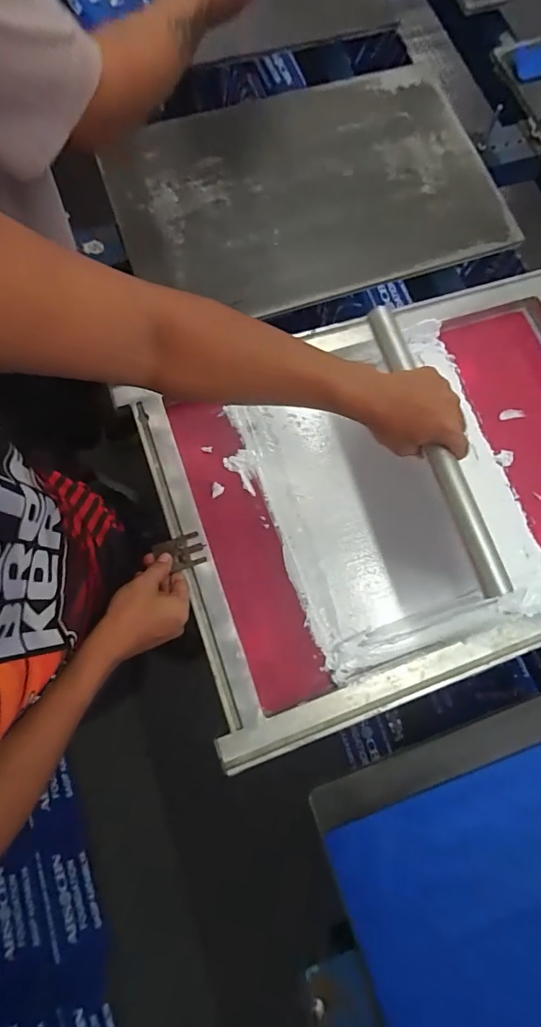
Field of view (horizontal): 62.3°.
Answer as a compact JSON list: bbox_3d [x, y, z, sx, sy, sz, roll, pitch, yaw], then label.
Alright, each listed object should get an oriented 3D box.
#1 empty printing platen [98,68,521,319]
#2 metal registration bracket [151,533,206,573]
[{"bbox_3d":[0.057,-0.516,0.713,0.582,0.027,0.383,-19,77,-6],"label":"empty printing platen"},{"bbox_3d":[-0.105,0.047,0.522,0.055,0.006,0.038,-18,77,-6],"label":"metal registration bracket"}]

